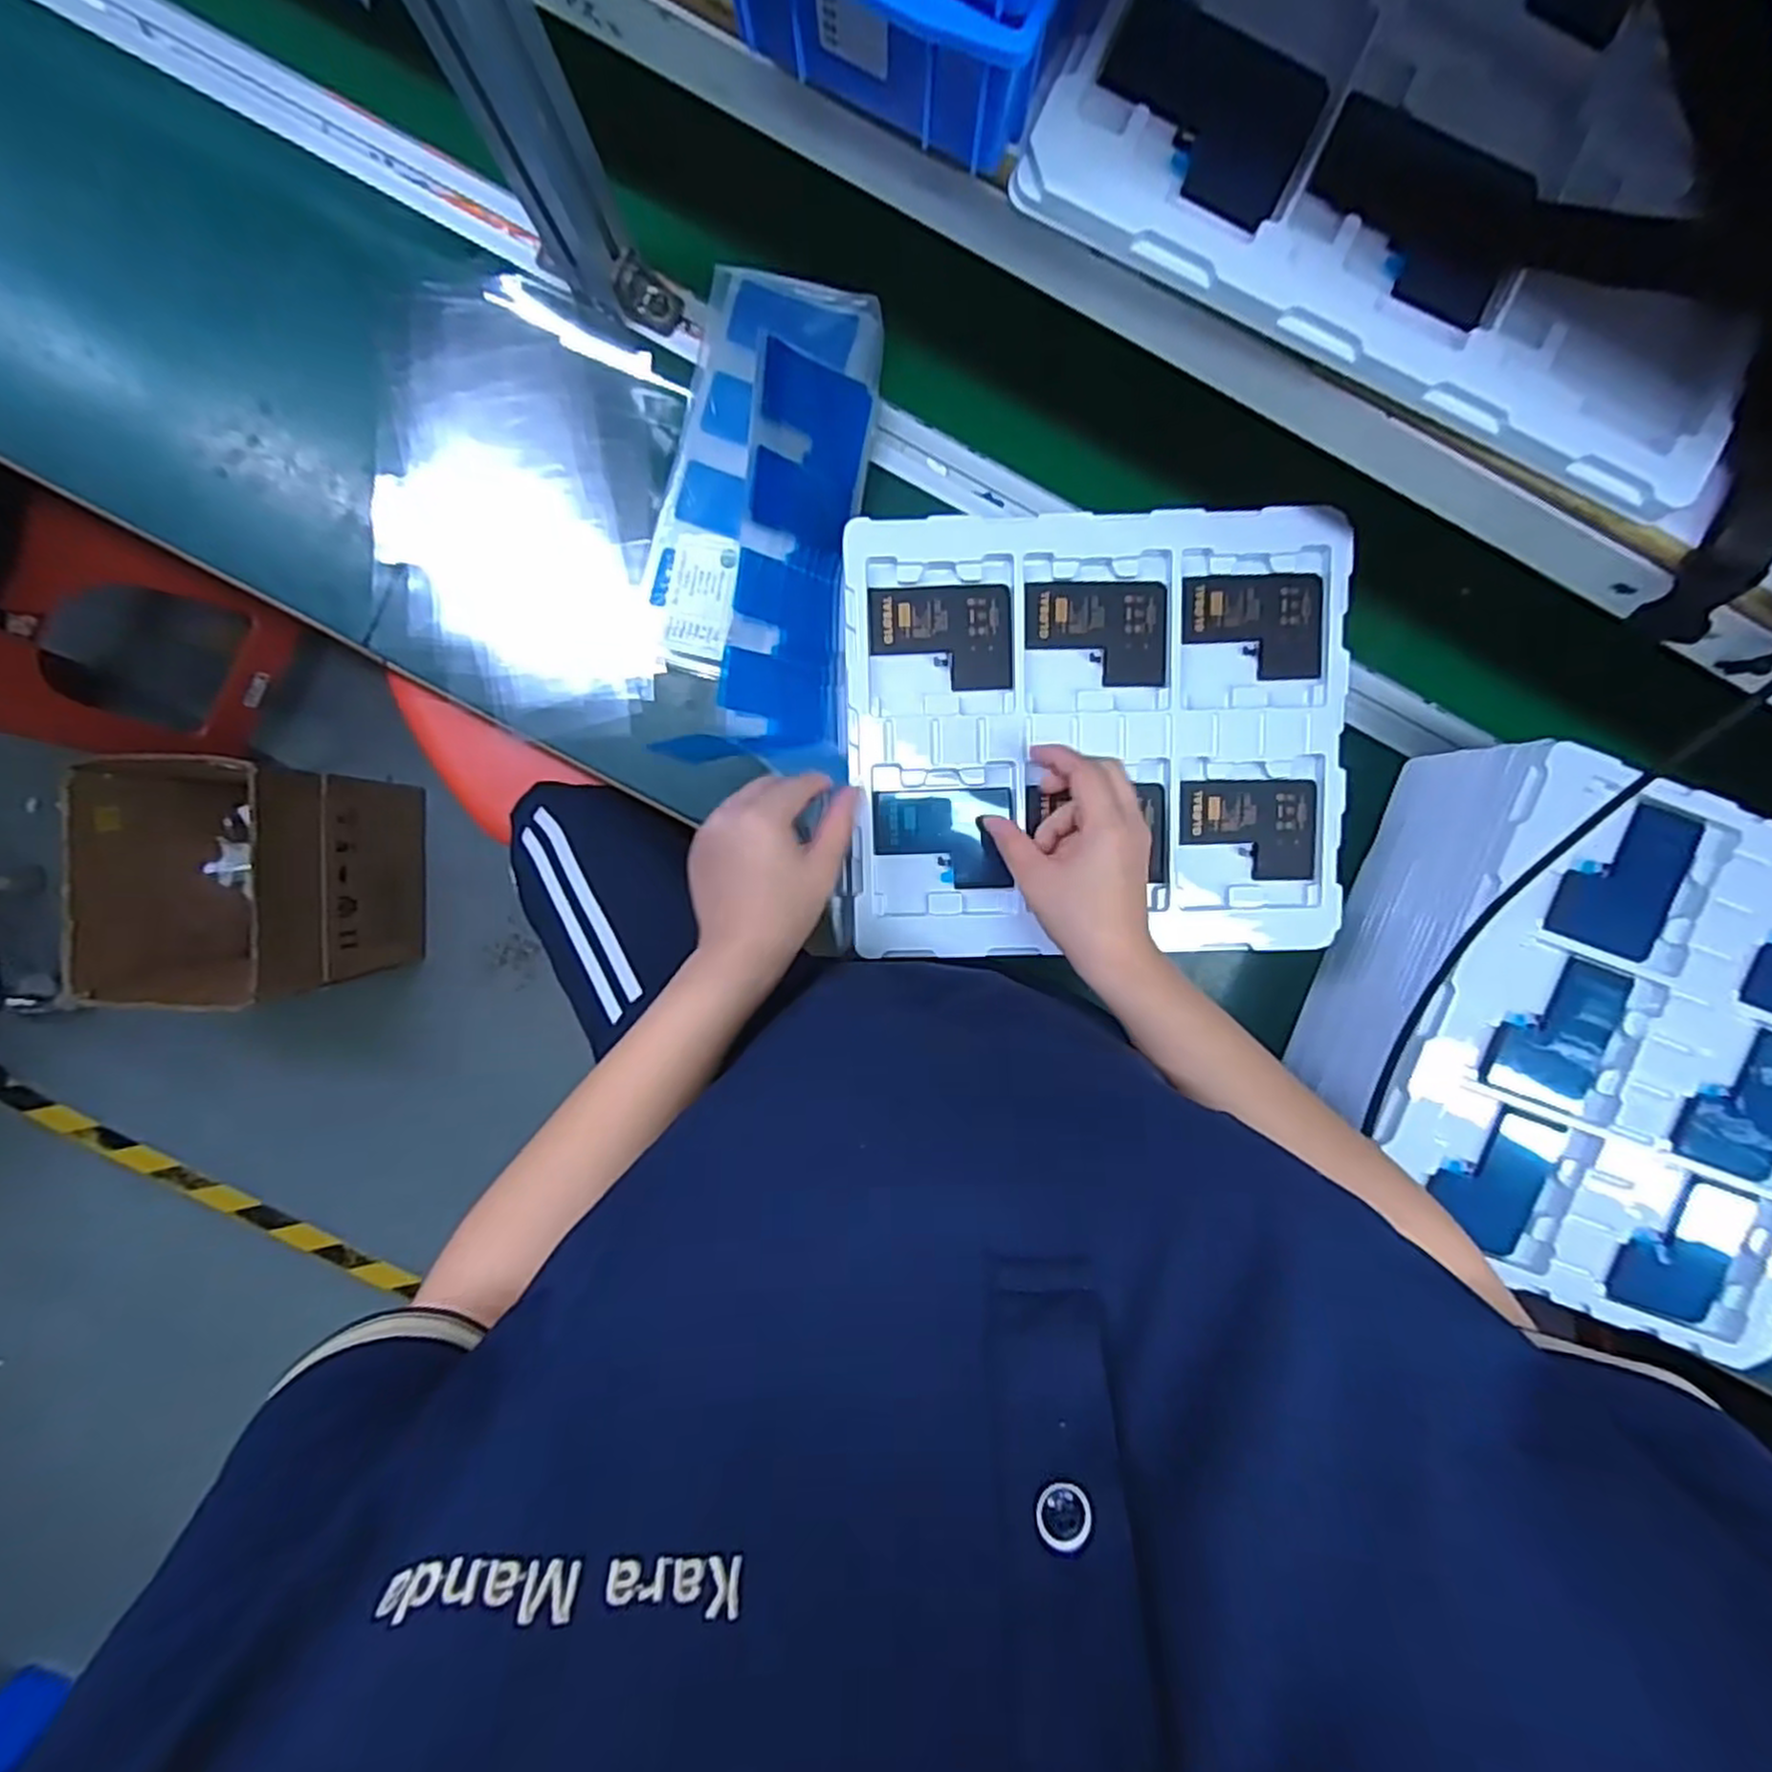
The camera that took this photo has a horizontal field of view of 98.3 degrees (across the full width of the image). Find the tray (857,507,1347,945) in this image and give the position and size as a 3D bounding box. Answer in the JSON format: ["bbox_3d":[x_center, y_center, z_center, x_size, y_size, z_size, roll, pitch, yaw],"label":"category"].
[{"bbox_3d":[0.136,-0.096,0.495,0.313,0.020,0.275,-1,93,-1],"label":"tray"}]

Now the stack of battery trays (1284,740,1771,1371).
[{"bbox_3d":[0.460,0.101,0.517,0.288,0.119,0.315,20,93,-2],"label":"stack of battery trays"}]

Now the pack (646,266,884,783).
[{"bbox_3d":[-0.086,-0.246,0.524,0.135,0.087,0.320,5,93,-1],"label":"pack"}]

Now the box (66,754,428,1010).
[{"bbox_3d":[-0.902,-0.003,1.108,0.272,0.328,0.330,5,93,-1],"label":"box"}]

